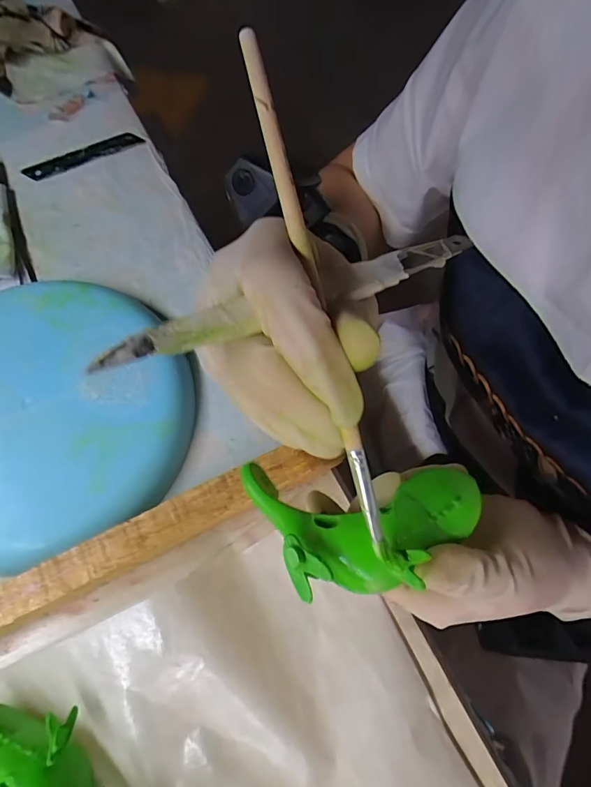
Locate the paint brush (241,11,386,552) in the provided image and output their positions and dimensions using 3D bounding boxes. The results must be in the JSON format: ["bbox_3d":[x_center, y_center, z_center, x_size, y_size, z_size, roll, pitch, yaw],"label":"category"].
[{"bbox_3d":[0.007,-0.027,0.132,0.006,0.004,0.161,-15,95,-6],"label":"paint brush"}]

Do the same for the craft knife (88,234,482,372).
[{"bbox_3d":[0.009,-0.035,0.144,0.149,0.005,0.014,-23,70,-26],"label":"craft knife"}]

